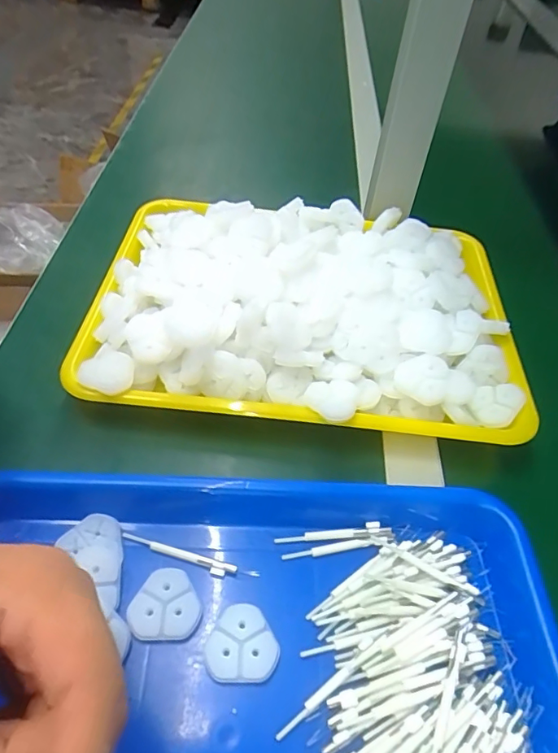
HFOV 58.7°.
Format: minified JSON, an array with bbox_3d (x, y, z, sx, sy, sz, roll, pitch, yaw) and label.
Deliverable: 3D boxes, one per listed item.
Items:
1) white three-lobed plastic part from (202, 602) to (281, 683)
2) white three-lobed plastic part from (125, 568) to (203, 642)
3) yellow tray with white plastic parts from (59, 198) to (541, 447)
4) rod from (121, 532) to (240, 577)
[{"bbox_3d":[-0.019,0.139,0.260,0.036,0.008,0.036,0,51,0],"label":"white three-lobed plastic part"},{"bbox_3d":[-0.060,0.126,0.269,0.035,0.009,0.037,0,51,0],"label":"white three-lobed plastic part"},{"bbox_3d":[0.024,-0.066,0.393,0.333,0.052,0.226,4,51,3],"label":"yellow tray with white plastic parts"},{"bbox_3d":[-0.058,0.104,0.290,0.069,0.007,0.008,13,52,10],"label":"rod"}]

